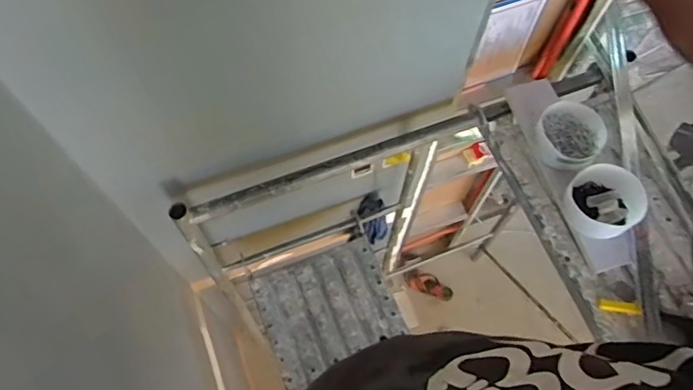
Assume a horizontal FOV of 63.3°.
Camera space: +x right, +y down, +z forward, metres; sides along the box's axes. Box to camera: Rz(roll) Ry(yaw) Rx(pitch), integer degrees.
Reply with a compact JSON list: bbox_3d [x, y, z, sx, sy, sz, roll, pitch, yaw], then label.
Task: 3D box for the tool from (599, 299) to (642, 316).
[{"bbox_3d":[0.594,0.243,1.219,0.084,0.014,0.027,10,66,2],"label":"tool"}]

